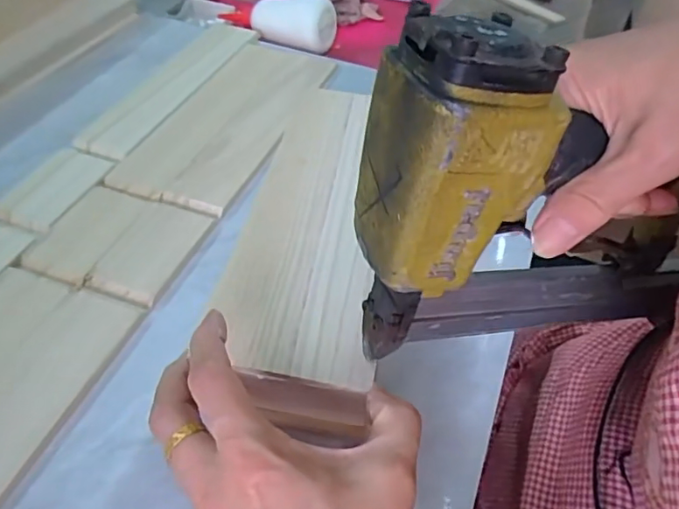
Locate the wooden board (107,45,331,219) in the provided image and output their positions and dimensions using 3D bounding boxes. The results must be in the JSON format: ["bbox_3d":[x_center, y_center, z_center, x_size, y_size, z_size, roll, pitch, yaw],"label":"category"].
[{"bbox_3d":[-0.102,-0.142,0.540,0.112,0.011,0.274,17,49,11],"label":"wooden board"}]

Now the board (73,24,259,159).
[{"bbox_3d":[-0.179,-0.189,0.581,0.072,0.008,0.275,17,49,11],"label":"board"}]

